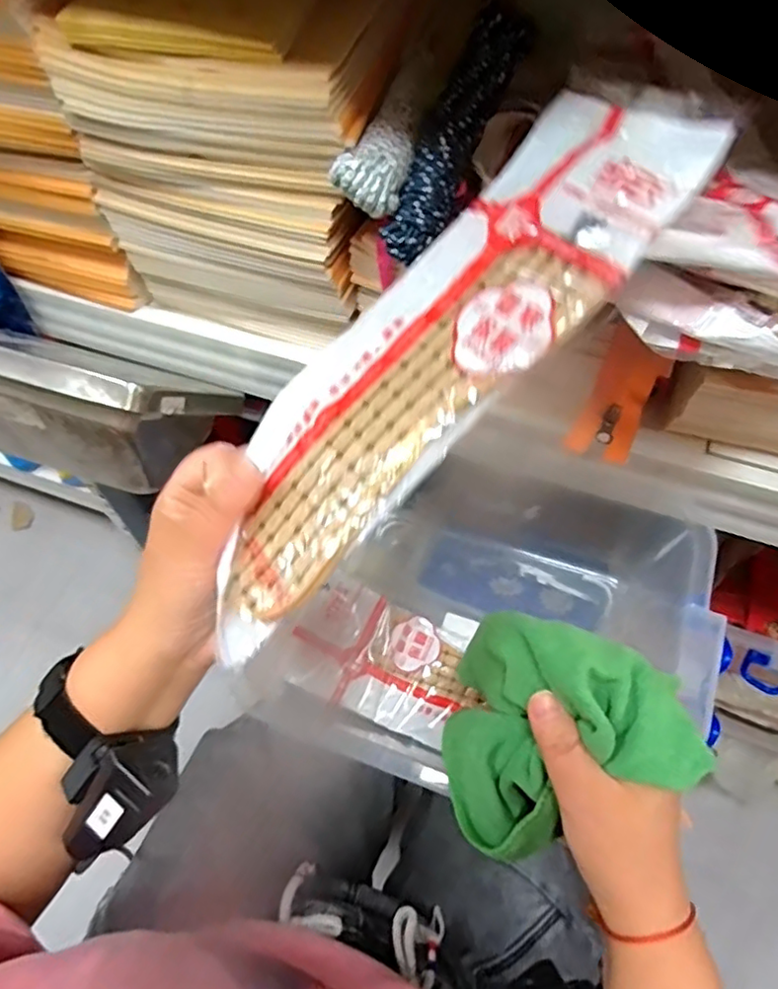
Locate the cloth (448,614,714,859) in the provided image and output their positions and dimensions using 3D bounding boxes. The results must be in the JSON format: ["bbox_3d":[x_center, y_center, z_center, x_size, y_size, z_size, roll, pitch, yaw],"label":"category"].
[{"bbox_3d":[0.088,0.134,0.321,0.120,0.089,0.113,26,63,16],"label":"cloth"}]

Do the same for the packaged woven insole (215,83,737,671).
[{"bbox_3d":[0.012,-0.062,0.290,0.296,0.011,0.098,-46,56,6],"label":"packaged woven insole"}]

